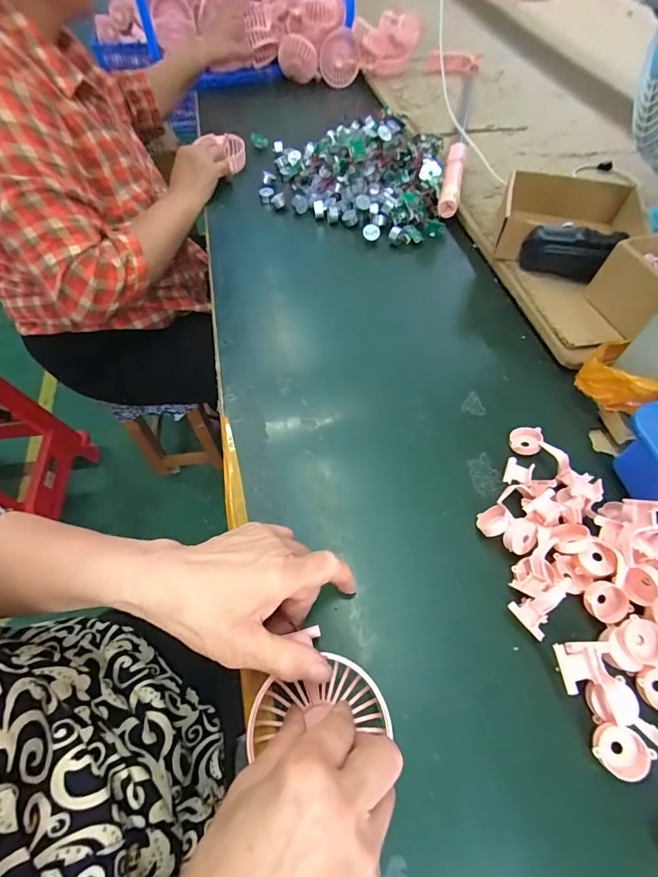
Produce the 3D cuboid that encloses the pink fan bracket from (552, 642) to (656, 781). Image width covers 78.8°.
[{"bbox_3d":[0.185,0.178,0.270,0.044,0.022,0.076,-14,58,-6],"label":"pink fan bracket"}]

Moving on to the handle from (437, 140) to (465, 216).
[{"bbox_3d":[0.187,-0.392,0.609,0.027,0.035,0.165,12,59,7],"label":"handle"}]

